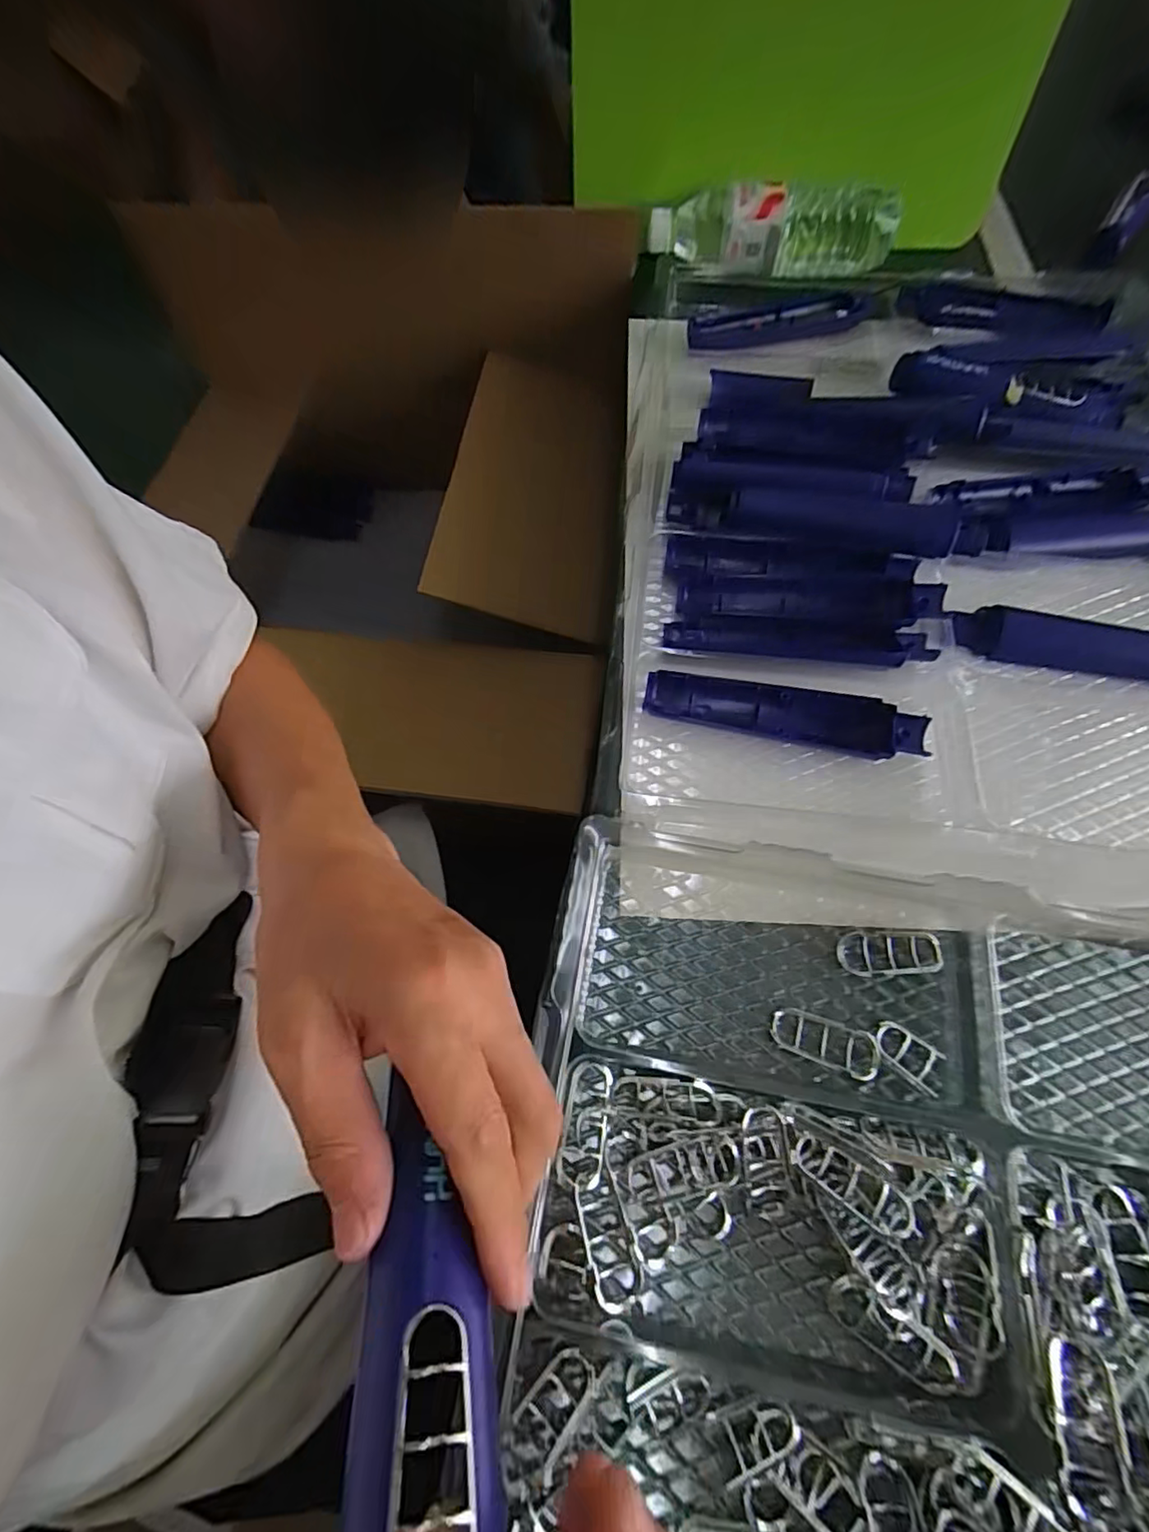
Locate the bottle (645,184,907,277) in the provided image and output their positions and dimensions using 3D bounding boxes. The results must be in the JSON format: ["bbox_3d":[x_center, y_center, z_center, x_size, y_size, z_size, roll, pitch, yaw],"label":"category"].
[{"bbox_3d":[0.192,-0.519,0.583,0.237,0.057,0.061,6,66,4],"label":"bottle"}]

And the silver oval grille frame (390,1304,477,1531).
[{"bbox_3d":[-0.034,0.165,0.145,0.018,0.009,0.051,-13,39,-5],"label":"silver oval grille frame"}]

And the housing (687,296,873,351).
[{"bbox_3d":[0.189,-0.412,0.555,0.171,0.021,0.036,-12,66,-4],"label":"housing"}]

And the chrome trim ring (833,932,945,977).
[{"bbox_3d":[0.168,0.100,0.319,0.056,0.010,0.022,-2,65,1],"label":"chrome trim ring"}]

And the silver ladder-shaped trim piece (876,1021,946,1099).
[{"bbox_3d":[0.168,0.144,0.300,0.037,0.007,0.021,35,71,16],"label":"silver ladder-shaped trim piece"}]

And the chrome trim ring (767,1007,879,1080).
[{"bbox_3d":[0.126,0.139,0.302,0.053,0.010,0.022,16,67,8],"label":"chrome trim ring"}]

